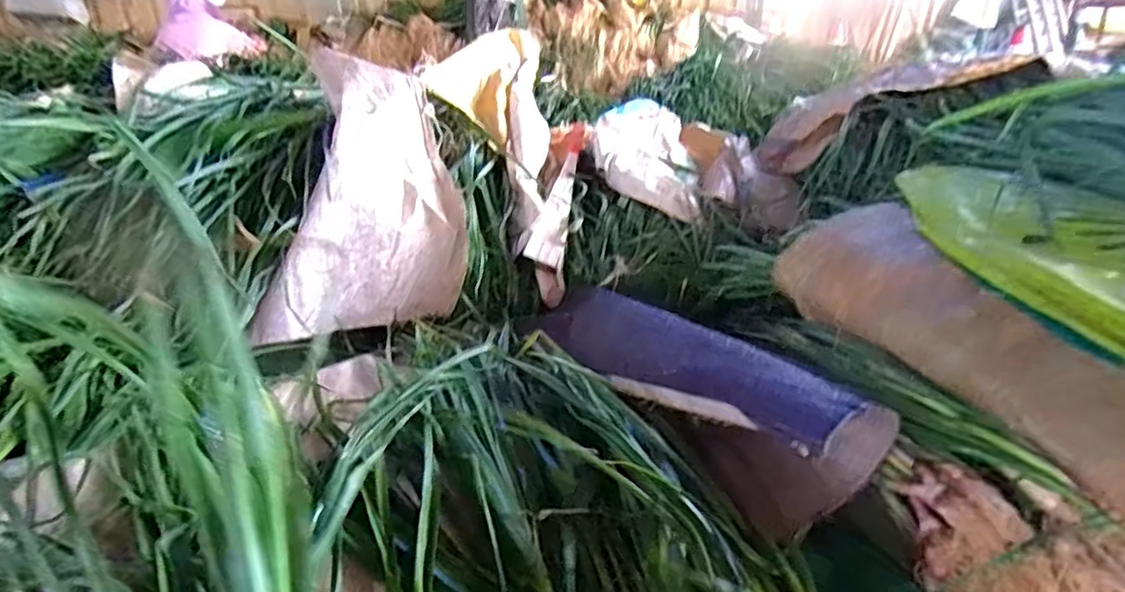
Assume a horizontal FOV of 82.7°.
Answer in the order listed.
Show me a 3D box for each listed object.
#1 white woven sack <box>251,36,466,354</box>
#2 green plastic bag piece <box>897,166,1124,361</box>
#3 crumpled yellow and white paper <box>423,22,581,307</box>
[{"bbox_3d":[-0.279,-0.155,0.987,0.254,0.479,0.111,14,-15,-26],"label":"white woven sack"},{"bbox_3d":[0.411,-0.053,0.547,0.147,0.043,0.417,-3,26,-2],"label":"green plastic bag piece"},{"bbox_3d":[-0.098,-0.265,1.123,0.236,0.081,0.638,-8,56,-12],"label":"crumpled yellow and white paper"}]

